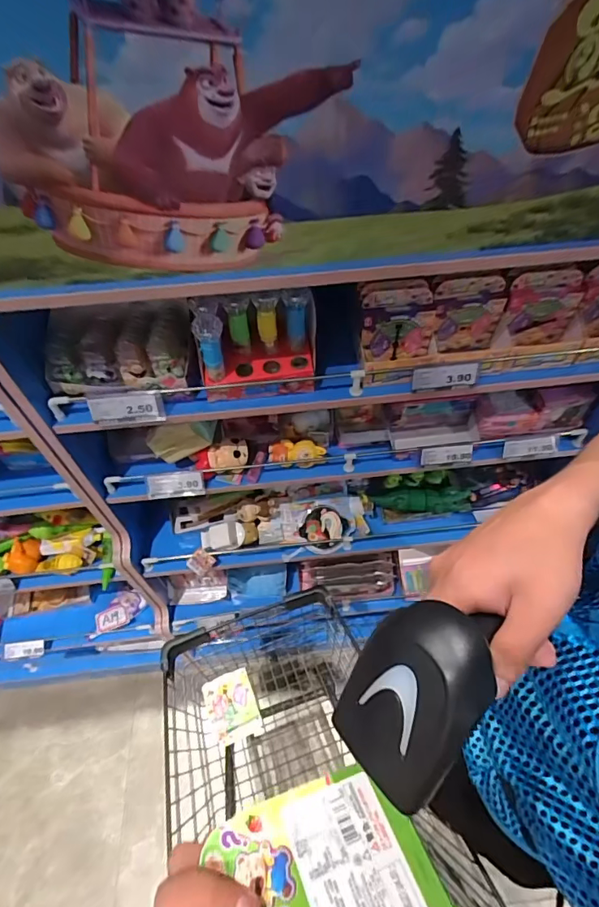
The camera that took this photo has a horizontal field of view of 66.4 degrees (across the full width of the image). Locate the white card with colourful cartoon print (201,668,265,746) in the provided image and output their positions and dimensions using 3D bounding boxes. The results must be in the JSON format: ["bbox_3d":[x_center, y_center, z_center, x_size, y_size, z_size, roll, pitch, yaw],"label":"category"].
[{"bbox_3d":[-0.141,0.530,0.956,0.100,0.011,0.128,-17,72,-14],"label":"white card with colourful cartoon print"}]

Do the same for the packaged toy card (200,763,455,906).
[{"bbox_3d":[0.018,0.231,0.243,0.117,0.004,0.096,-4,37,-28],"label":"packaged toy card"}]

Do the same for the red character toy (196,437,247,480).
[{"bbox_3d":[-0.133,0.008,0.796,0.089,0.037,0.045,-16,55,-9],"label":"red character toy"}]

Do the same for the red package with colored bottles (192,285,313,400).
[{"bbox_3d":[-0.057,-0.155,0.625,0.153,0.135,0.081,-7,54,-3],"label":"red package with colored bottles"}]

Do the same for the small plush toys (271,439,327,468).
[{"bbox_3d":[-0.005,-0.001,0.806,0.096,0.031,0.043,5,54,6],"label":"small plush toys"}]

